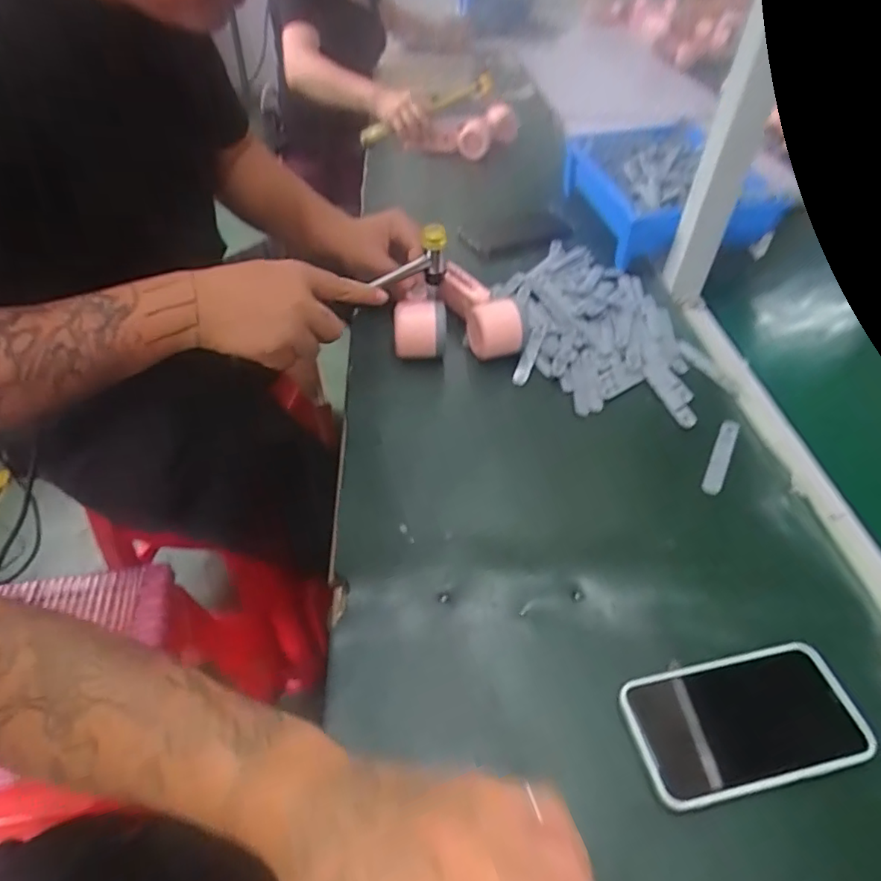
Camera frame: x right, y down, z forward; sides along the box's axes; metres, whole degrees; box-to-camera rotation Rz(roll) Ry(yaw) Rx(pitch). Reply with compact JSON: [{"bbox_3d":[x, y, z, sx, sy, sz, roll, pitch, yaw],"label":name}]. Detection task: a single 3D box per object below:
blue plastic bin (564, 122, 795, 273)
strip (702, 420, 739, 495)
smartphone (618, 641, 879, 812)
[{"bbox_3d":[0.312,-0.360,0.813,0.194,0.085,0.267,-7,46,-8],"label":"blue plastic bin"},{"bbox_3d":[0.264,0.015,0.527,0.015,0.004,0.092,23,59,18],"label":"strip"},{"bbox_3d":[0.197,0.180,0.363,0.148,0.012,0.076,-8,46,-10],"label":"smartphone"}]

